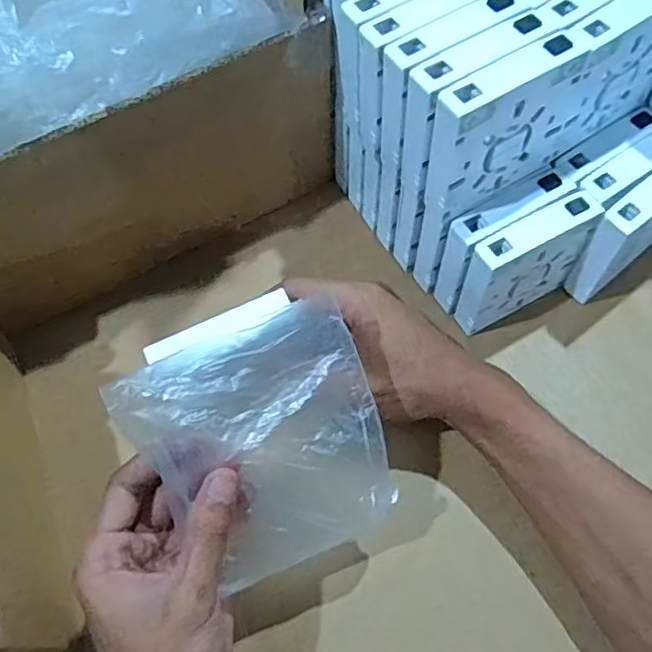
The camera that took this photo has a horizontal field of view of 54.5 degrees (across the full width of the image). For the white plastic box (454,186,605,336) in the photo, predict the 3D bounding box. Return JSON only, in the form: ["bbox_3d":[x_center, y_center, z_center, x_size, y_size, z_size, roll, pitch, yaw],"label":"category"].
[{"bbox_3d":[0.130,-0.039,0.419,0.086,0.085,0.025,-28,66,-12],"label":"white plastic box"}]

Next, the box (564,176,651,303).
[{"bbox_3d":[0.209,-0.064,0.429,0.091,0.085,0.025,-39,69,-16],"label":"box"}]

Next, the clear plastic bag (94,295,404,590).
[{"bbox_3d":[-0.027,0.060,0.316,0.113,0.020,0.121,-26,97,-21],"label":"clear plastic bag"}]

